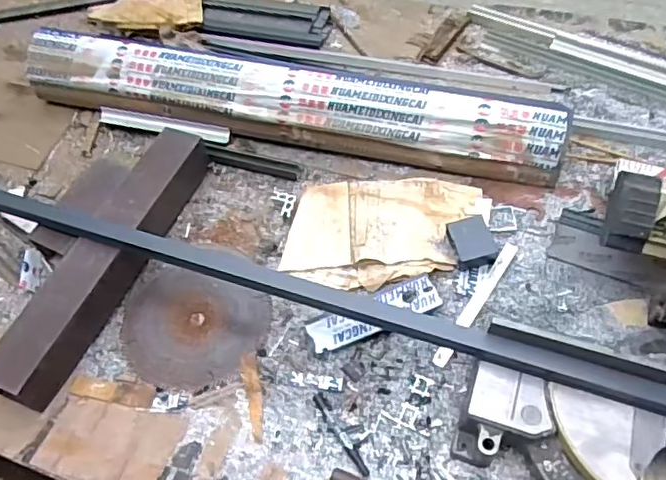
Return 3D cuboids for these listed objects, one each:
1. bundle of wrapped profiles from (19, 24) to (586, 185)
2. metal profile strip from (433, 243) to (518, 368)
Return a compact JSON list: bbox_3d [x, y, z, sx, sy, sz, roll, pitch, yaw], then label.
[{"bbox_3d":[-0.106,-0.261,1.104,1.044,0.114,0.119,12,58,13],"label":"bundle of wrapped profiles"},{"bbox_3d":[0.226,0.094,0.908,0.020,0.005,0.243,29,63,22],"label":"metal profile strip"}]

